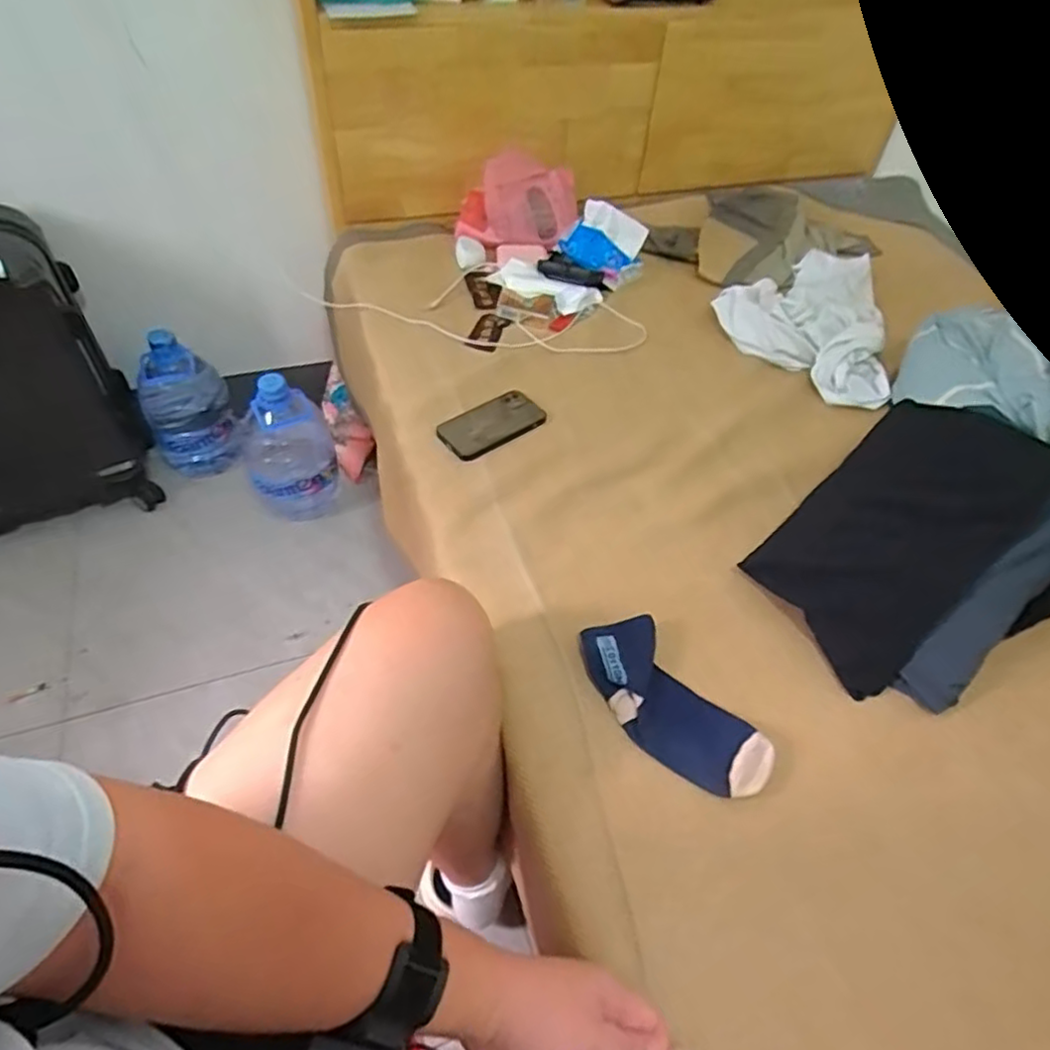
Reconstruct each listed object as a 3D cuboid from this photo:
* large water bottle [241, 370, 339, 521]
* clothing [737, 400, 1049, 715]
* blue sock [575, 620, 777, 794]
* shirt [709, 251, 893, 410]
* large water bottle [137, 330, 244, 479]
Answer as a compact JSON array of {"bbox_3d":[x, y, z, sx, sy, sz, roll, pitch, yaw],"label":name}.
[{"bbox_3d":[-0.440,-0.151,1.230,0.151,0.281,0.154,-17,53,-18],"label":"large water bottle"},{"bbox_3d":[0.455,0.001,0.723,0.345,0.161,0.257,-23,55,-22],"label":"clothing"},{"bbox_3d":[0.139,0.173,0.647,0.089,0.022,0.203,-28,57,-25],"label":"blue sock"},{"bbox_3d":[0.448,-0.341,1.067,0.260,0.068,0.333,18,51,11],"label":"shirt"},{"bbox_3d":[-0.661,-0.249,1.291,0.154,0.297,0.163,-22,54,-21],"label":"large water bottle"}]

